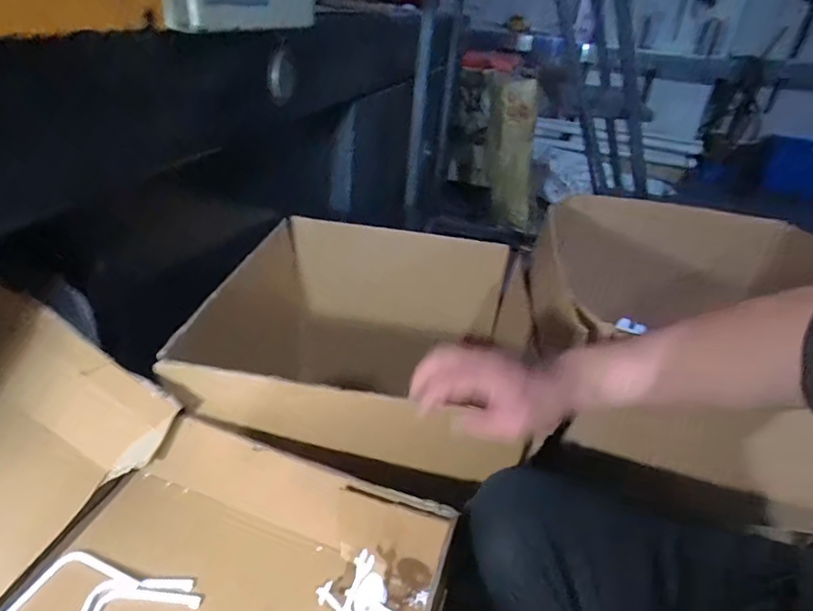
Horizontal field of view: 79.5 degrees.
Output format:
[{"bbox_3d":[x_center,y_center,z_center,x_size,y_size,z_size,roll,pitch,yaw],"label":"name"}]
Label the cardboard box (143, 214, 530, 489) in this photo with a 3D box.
[{"bbox_3d":[-0.067,0.059,0.796,0.431,0.204,0.467,8,32,4],"label":"cardboard box"}]

